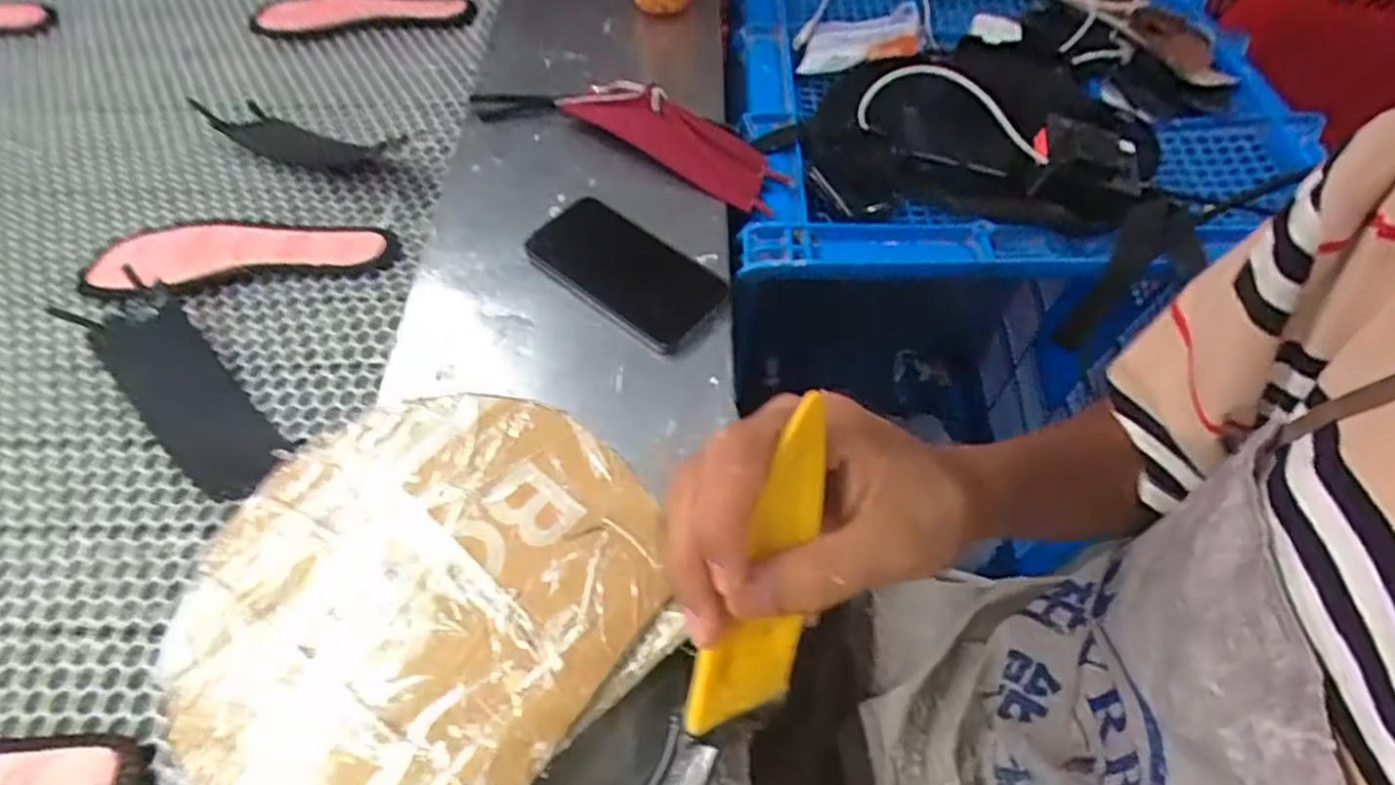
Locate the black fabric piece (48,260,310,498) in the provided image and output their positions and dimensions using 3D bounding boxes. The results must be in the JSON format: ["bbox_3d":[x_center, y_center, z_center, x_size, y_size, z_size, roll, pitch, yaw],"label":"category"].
[{"bbox_3d":[-0.348,-0.004,0.479,0.200,0.024,0.062,42,52,12],"label":"black fabric piece"}]

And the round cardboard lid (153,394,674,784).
[{"bbox_3d":[-0.134,0.093,0.332,0.195,0.009,0.219,32,62,19],"label":"round cardboard lid"}]

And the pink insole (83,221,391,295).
[{"bbox_3d":[-0.373,-0.115,0.578,0.242,0.018,0.085,0,52,-2],"label":"pink insole"}]

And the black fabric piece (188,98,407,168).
[{"bbox_3d":[-0.379,-0.243,0.657,0.196,0.021,0.062,14,57,8],"label":"black fabric piece"}]

